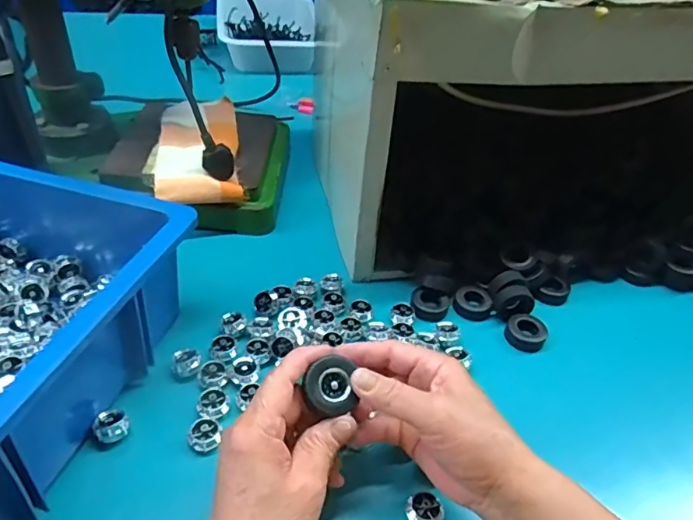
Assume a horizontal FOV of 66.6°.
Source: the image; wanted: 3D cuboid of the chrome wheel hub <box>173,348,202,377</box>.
[{"bbox_3d":[-0.131,0.084,0.438,0.021,0.013,0.019,-10,45,-19],"label":"chrome wheel hub"}]

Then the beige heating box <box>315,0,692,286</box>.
[{"bbox_3d":[0.336,-0.203,0.617,0.696,0.262,0.318,-3,43,-12],"label":"beige heating box"}]

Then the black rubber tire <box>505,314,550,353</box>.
[{"bbox_3d":[0.170,0.069,0.499,0.037,0.016,0.035,4,42,-4],"label":"black rubber tire"}]

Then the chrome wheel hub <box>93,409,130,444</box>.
[{"bbox_3d":[-0.173,0.122,0.388,0.018,0.016,0.023,34,48,27],"label":"chrome wheel hub"}]

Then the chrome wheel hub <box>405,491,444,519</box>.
[{"bbox_3d":[0.053,0.172,0.359,0.024,0.015,0.022,32,47,24],"label":"chrome wheel hub"}]

